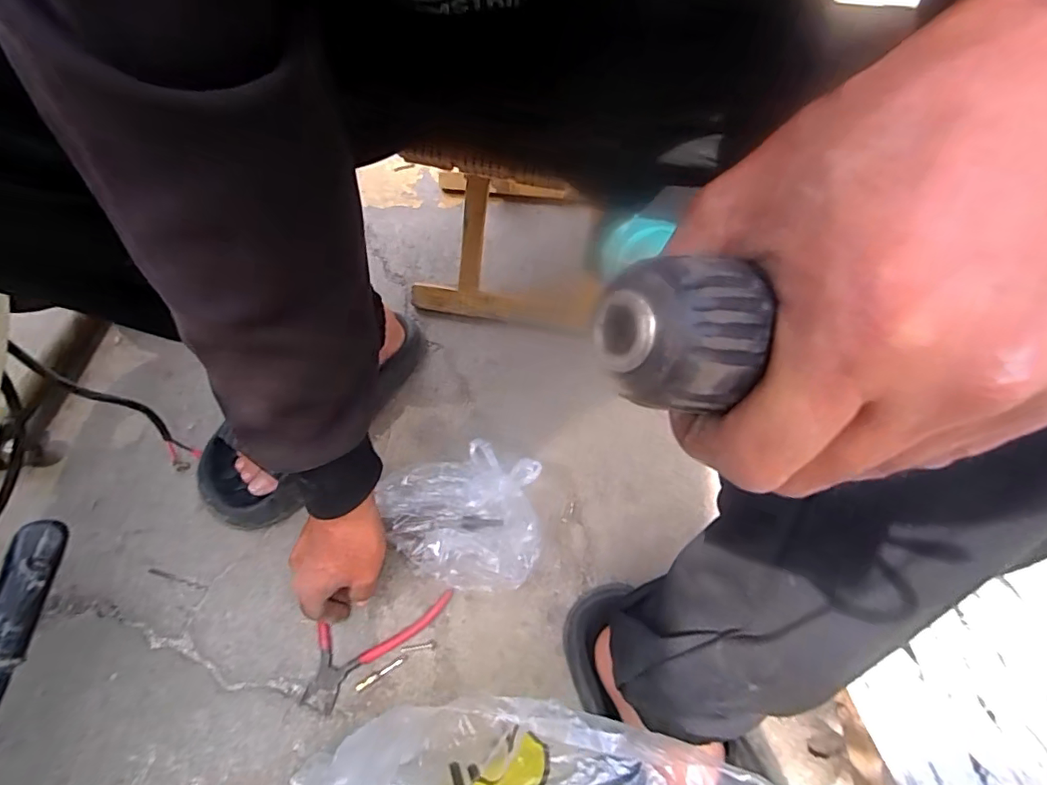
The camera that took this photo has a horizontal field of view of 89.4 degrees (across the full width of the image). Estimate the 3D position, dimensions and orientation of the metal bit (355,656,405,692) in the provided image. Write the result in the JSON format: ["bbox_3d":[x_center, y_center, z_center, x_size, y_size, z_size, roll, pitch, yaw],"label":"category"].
[{"bbox_3d":[-0.130,0.256,0.482,0.046,0.004,0.006,-29,65,-17],"label":"metal bit"}]

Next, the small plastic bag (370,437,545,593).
[{"bbox_3d":[-0.064,0.121,0.536,0.153,0.044,0.140,2,60,-1],"label":"small plastic bag"}]

